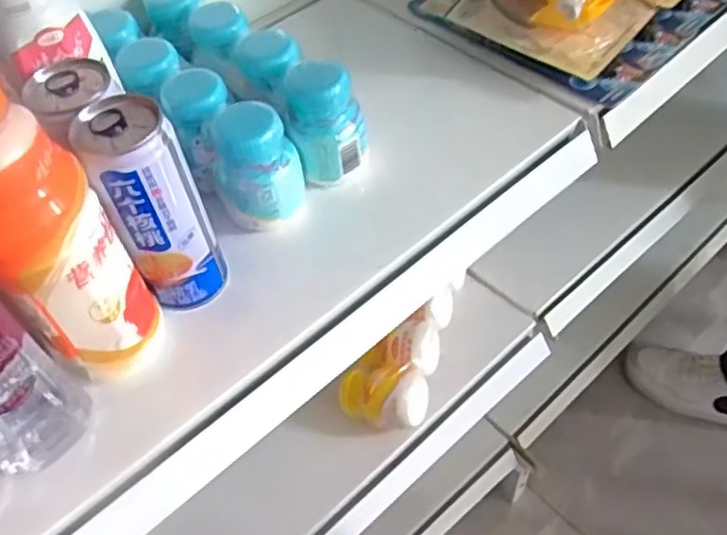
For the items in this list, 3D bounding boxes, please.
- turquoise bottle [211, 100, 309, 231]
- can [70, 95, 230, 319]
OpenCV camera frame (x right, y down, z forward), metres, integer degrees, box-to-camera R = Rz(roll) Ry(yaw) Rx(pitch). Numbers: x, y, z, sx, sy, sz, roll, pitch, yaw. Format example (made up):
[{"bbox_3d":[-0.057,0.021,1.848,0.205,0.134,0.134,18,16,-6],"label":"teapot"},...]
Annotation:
[{"bbox_3d":[-0.070,-0.067,0.444,0.044,0.076,0.052,20,57,19],"label":"turquoise bottle"},{"bbox_3d":[-0.120,-0.033,0.397,0.049,0.125,0.050,-29,56,-17],"label":"can"}]

